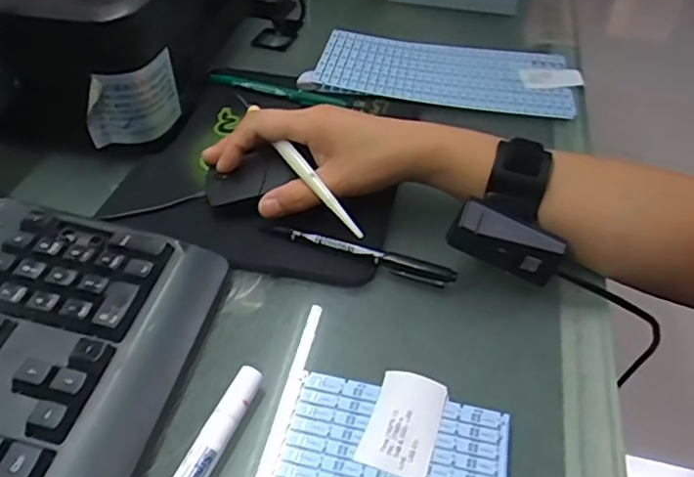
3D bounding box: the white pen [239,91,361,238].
[{"bbox_3d":[-0.034,-0.051,0.403,0.008,0.010,0.144,-28,63,-26],"label":"white pen"}]

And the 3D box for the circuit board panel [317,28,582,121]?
[{"bbox_3d":[0.097,-0.165,0.578,0.244,0.012,0.110,10,45,9],"label":"circuit board panel"}]

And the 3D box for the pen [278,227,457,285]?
[{"bbox_3d":[0.010,0.011,0.396,0.125,0.012,0.010,16,47,15],"label":"pen"}]

